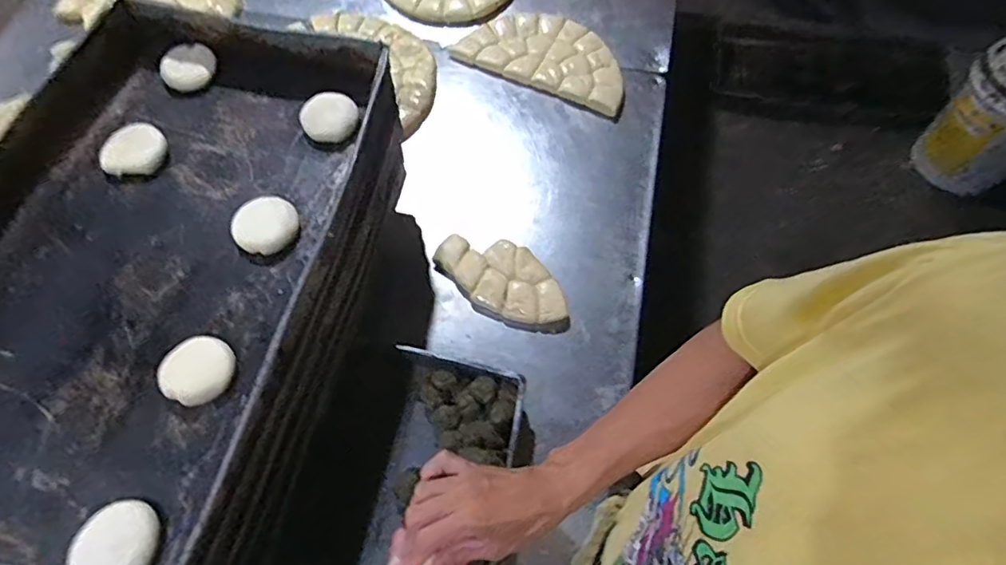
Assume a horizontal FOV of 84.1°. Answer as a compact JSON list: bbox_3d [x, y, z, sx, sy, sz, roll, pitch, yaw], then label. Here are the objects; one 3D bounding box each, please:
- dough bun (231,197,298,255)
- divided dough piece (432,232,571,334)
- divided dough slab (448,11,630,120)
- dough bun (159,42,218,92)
[{"bbox_3d":[-0.259,-0.064,0.605,0.062,0.020,0.066,0,68,-1],"label":"dough bun"},{"bbox_3d":[0.006,-0.002,0.812,0.107,0.021,0.205,-40,70,-16],"label":"divided dough piece"},{"bbox_3d":[0.080,-0.411,0.990,0.310,0.024,0.157,24,67,12],"label":"divided dough slab"},{"bbox_3d":[-0.398,-0.274,0.708,0.056,0.019,0.065,42,73,14],"label":"dough bun"}]

